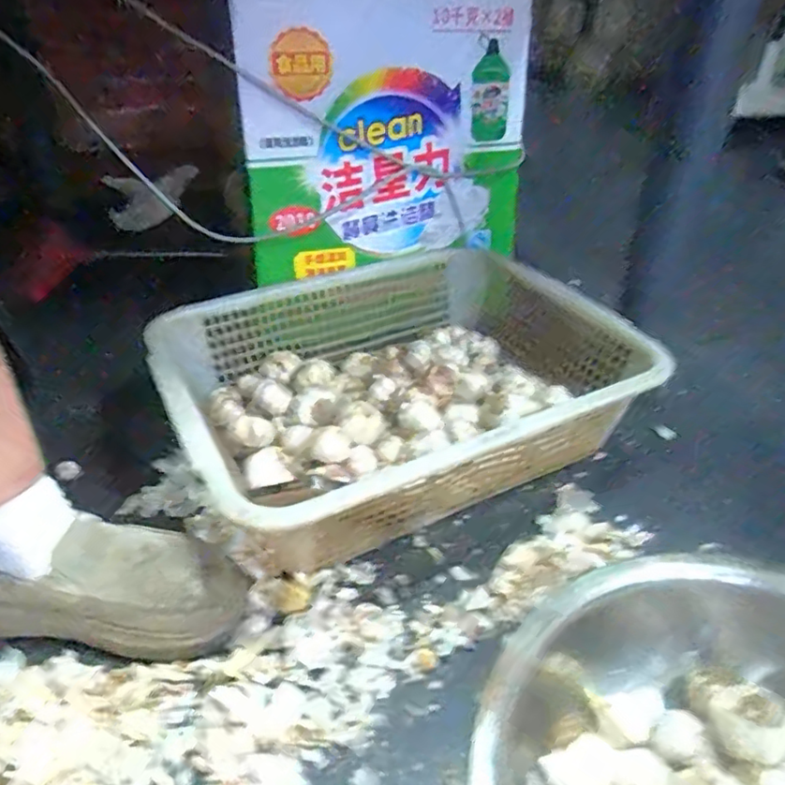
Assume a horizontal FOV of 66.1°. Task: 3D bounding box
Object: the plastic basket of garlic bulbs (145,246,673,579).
[{"bbox_3d":[0.004,-0.002,0.688,0.475,0.142,0.392,-17,39,-23],"label":"plastic basket of garlic bulbs"}]

